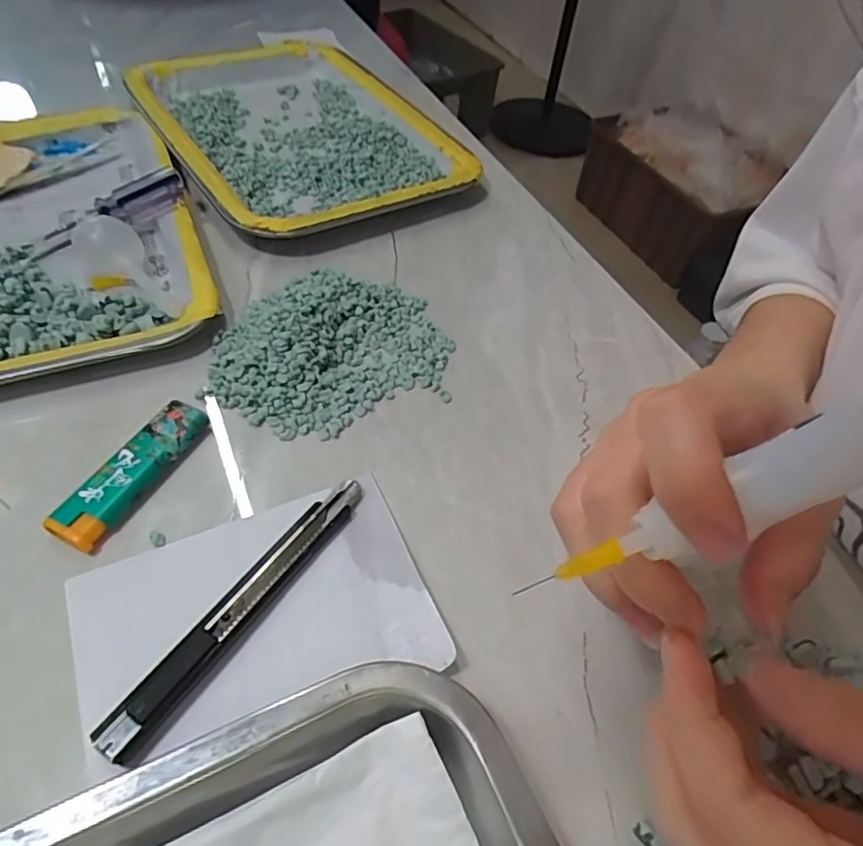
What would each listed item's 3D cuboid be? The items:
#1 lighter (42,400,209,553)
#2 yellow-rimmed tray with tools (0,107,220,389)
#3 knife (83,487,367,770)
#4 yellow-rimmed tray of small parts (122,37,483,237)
[{"bbox_3d":[-0.136,0.022,0.275,0.022,0.013,0.078,24,52,13],"label":"lighter"},{"bbox_3d":[-0.249,-0.126,0.364,0.185,0.026,0.268,-16,54,-19],"label":"yellow-rimmed tray with tools"},{"bbox_3d":[-0.073,0.071,0.243,0.017,0.008,0.133,29,53,17],"label":"knife"},{"bbox_3d":[-0.112,-0.241,0.464,0.191,0.023,0.281,-24,57,-24],"label":"yellow-rimmed tray of small parts"}]

